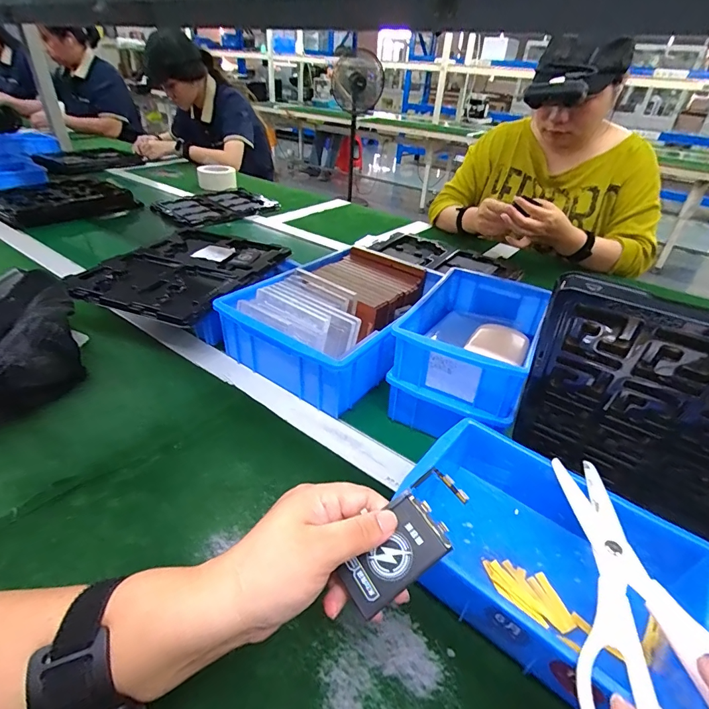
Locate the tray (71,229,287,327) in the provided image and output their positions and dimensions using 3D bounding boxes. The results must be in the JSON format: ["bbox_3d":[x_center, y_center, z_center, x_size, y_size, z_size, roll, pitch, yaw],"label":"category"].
[{"bbox_3d":[-0.261,-0.132,0.629,0.235,0.028,0.282,14,36,12],"label":"tray"}]

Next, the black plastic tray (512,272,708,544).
[{"bbox_3d":[0.263,0.072,0.267,0.292,0.218,0.018,25,60,28],"label":"black plastic tray"}]

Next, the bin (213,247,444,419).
[{"bbox_3d":[-0.016,-0.050,0.573,0.202,0.093,0.286,25,39,26],"label":"bin"}]

